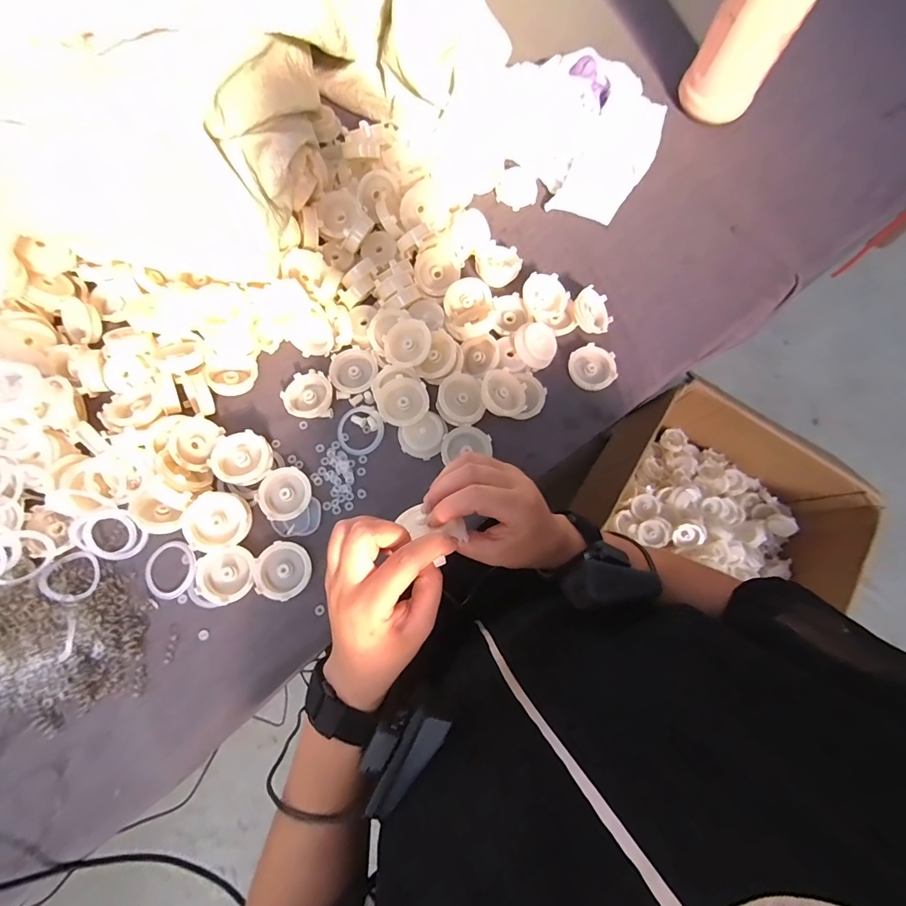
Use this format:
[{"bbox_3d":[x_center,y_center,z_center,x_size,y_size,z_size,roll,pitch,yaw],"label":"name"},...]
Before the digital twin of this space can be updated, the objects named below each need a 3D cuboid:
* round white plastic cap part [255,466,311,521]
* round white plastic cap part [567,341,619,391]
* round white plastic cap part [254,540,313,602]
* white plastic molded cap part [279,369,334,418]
[{"bbox_3d":[-0.175,0.044,0.433,0.053,0.018,0.053,0,75,-1],"label":"round white plastic cap part"},{"bbox_3d":[0.162,-0.099,0.482,0.051,0.018,0.054,0,75,-1],"label":"round white plastic cap part"},{"bbox_3d":[-0.169,0.117,0.411,0.052,0.017,0.053,0,75,-1],"label":"round white plastic cap part"},{"bbox_3d":[-0.162,-0.066,0.461,0.053,0.021,0.057,0,75,-1],"label":"white plastic molded cap part"}]

